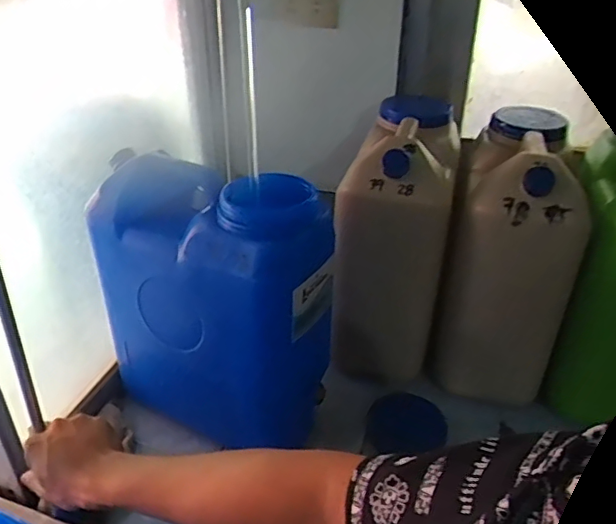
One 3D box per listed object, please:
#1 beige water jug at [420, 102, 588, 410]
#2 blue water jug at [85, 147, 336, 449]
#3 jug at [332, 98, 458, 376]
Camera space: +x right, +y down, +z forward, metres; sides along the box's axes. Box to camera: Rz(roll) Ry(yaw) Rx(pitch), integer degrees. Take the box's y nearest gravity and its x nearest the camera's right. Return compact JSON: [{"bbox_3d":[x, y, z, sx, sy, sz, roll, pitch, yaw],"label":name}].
[{"bbox_3d":[0.334,-0.005,0.932,0.185,0.397,0.244,15,34,20],"label":"beige water jug"},{"bbox_3d":[-0.131,0.047,0.805,0.299,0.351,0.168,21,37,28],"label":"blue water jug"},{"bbox_3d":[0.145,-0.034,0.970,0.174,0.397,0.248,8,32,10],"label":"jug"}]

